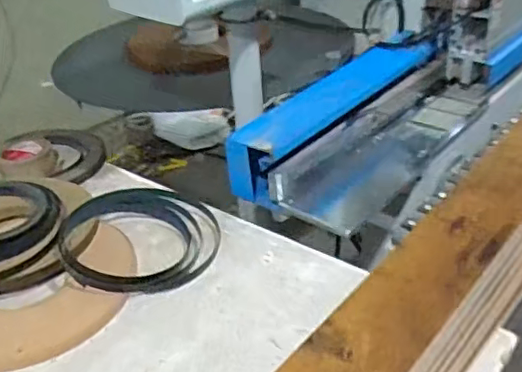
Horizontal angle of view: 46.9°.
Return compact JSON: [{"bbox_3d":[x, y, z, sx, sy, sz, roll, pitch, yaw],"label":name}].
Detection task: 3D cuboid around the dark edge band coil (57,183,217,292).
[{"bbox_3d":[-0.189,0.070,0.931,0.231,0.033,0.245,-3,33,2],"label":"dark edge band coil"}]

